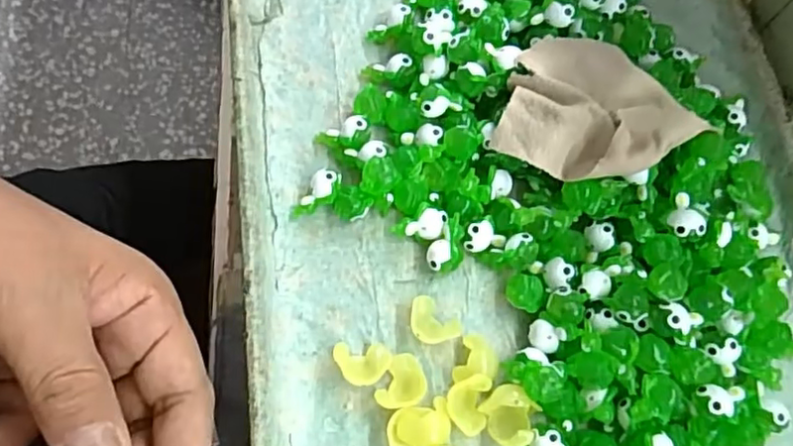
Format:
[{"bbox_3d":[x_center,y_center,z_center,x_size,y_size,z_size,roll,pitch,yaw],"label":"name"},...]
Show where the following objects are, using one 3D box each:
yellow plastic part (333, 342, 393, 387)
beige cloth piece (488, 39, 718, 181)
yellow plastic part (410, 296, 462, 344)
[{"bbox_3d":[-0.014,0.058,0.260,0.023,0.010,0.017,-1,73,-4],"label":"yellow plastic part"},{"bbox_3d":[0.081,-0.048,0.276,0.070,0.011,0.075,-38,67,-6],"label":"beige cloth piece"},{"bbox_3d":[0.015,0.043,0.268,0.023,0.010,0.017,39,74,8],"label":"yellow plastic part"}]

